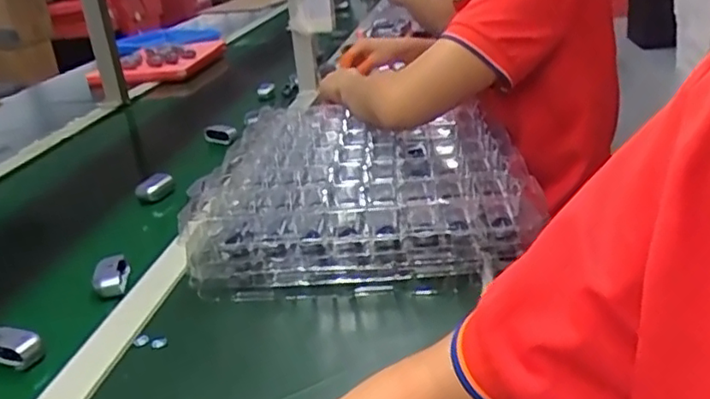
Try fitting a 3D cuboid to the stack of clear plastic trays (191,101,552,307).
[{"bbox_3d":[0.010,-0.027,0.799,0.346,0.083,0.424,-4,24,4],"label":"stack of clear plastic trays"}]

